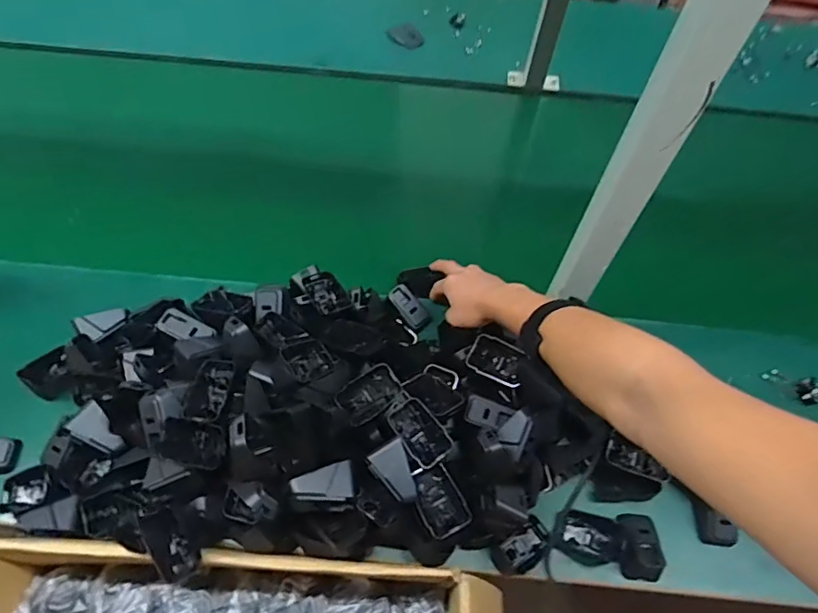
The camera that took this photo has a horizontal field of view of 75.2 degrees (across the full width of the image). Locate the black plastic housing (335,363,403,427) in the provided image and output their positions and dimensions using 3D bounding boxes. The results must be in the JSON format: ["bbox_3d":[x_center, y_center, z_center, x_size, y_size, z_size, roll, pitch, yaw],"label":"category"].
[{"bbox_3d":[-0.045,0.103,0.625,0.071,0.028,0.048,-33,91,-5],"label":"black plastic housing"}]

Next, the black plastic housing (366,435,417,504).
[{"bbox_3d":[-0.016,0.179,0.571,0.042,0.019,0.063,-25,79,-4],"label":"black plastic housing"}]

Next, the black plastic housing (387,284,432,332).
[{"bbox_3d":[0.002,0.001,0.783,0.036,0.010,0.072,-35,80,-21],"label":"black plastic housing"}]

